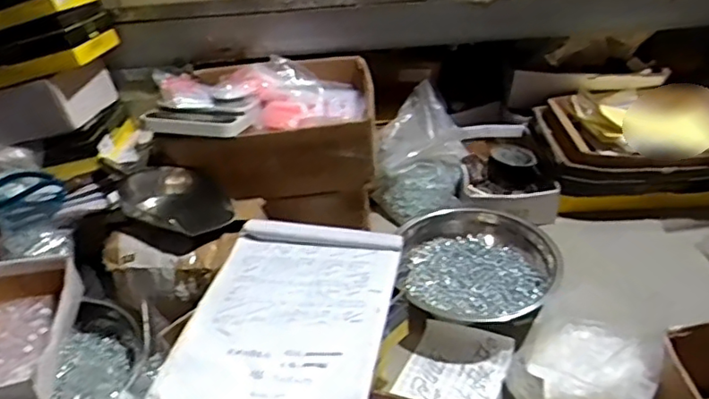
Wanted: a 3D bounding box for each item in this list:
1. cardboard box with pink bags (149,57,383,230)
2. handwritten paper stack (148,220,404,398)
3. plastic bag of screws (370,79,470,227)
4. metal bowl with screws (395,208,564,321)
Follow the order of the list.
[{"bbox_3d":[-0.133,-0.097,1.028,0.339,0.221,0.277,-9,34,-6],"label":"cardboard box with pink bags"},{"bbox_3d":[-0.076,0.130,0.693,0.221,0.015,0.302,2,35,10],"label":"handwritten paper stack"},{"bbox_3d":[0.122,-0.091,1.125,0.156,0.150,0.221,7,36,17],"label":"plastic bag of screws"},{"bbox_3d":[0.180,0.105,0.912,0.238,0.062,0.218,0,34,7],"label":"metal bowl with screws"}]

